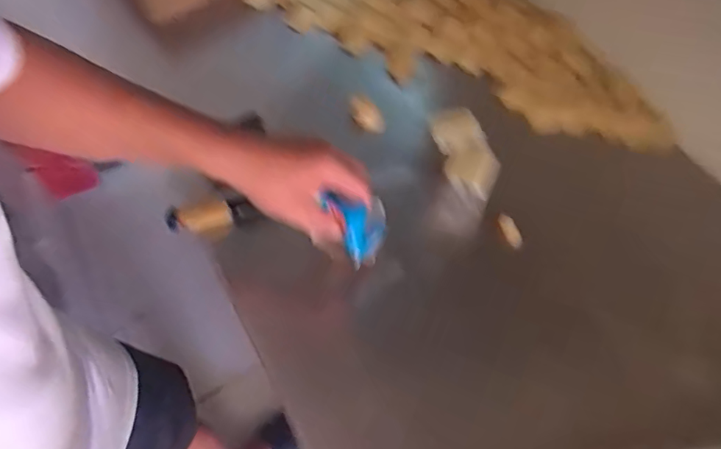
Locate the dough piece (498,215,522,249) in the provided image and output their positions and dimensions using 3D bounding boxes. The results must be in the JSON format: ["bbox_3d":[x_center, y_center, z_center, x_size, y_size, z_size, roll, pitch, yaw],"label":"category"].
[{"bbox_3d":[0.183,0.008,0.619,0.016,0.009,0.045,-22,76,-12],"label":"dough piece"}]

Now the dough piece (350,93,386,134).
[{"bbox_3d":[0.009,-0.153,0.716,0.021,0.033,0.067,-39,65,-20],"label":"dough piece"}]

